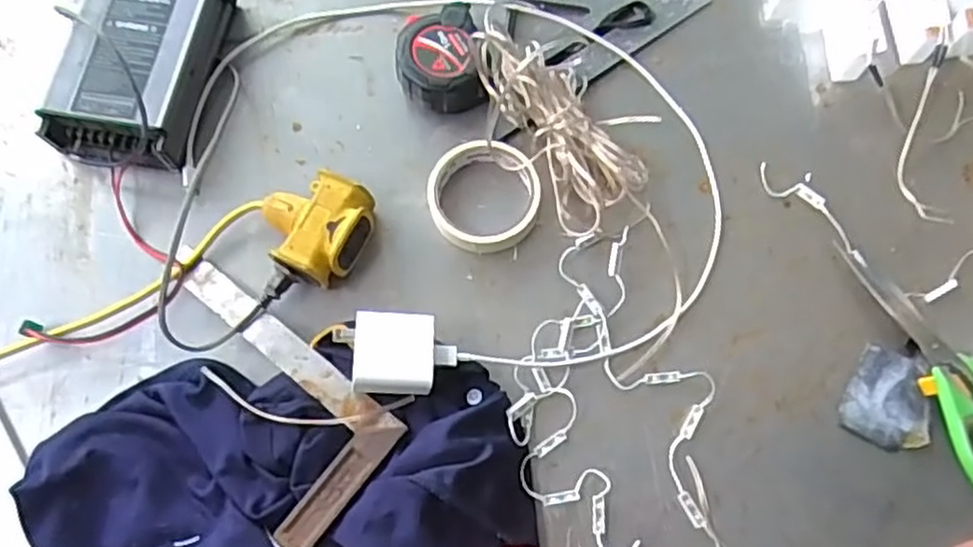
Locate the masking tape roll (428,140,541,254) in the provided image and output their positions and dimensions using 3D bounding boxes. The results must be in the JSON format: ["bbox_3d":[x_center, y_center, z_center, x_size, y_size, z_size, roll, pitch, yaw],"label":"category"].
[{"bbox_3d":[-0.002,-0.060,0.589,0.088,0.029,0.089,-1,71,2],"label":"masking tape roll"}]

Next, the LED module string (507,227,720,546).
[{"bbox_3d":[0.096,0.081,0.543,0.149,0.015,0.228,6,71,4],"label":"LED module string"}]

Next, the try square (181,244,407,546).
[{"bbox_3d":[-0.177,0.085,0.538,0.232,0.035,0.108,38,76,14],"label":"try square"}]

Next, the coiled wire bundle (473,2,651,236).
[{"bbox_3d":[0.060,-0.123,0.596,0.085,0.049,0.182,-26,72,-7],"label":"coiled wire bundle"}]

